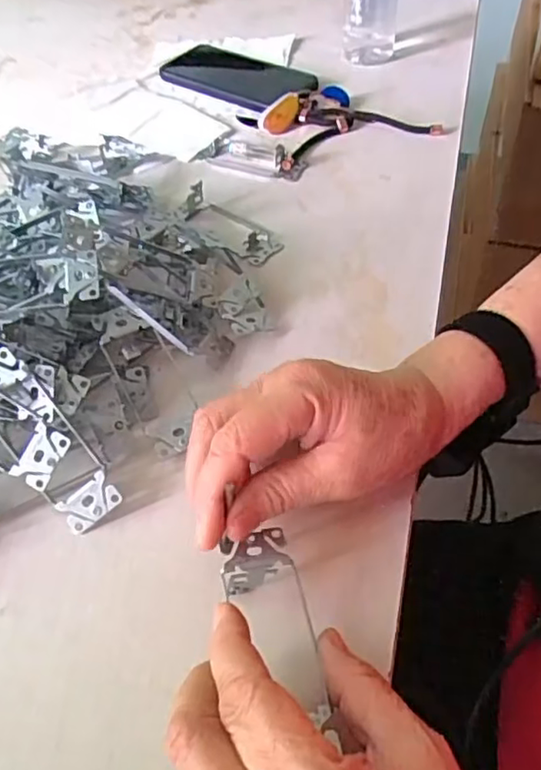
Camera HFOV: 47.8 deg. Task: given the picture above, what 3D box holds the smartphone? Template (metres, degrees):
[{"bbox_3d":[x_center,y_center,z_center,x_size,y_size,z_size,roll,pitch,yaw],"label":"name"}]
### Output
[{"bbox_3d":[-0.035,-0.332,0.654,0.178,0.015,0.091,30,63,29],"label":"smartphone"}]

